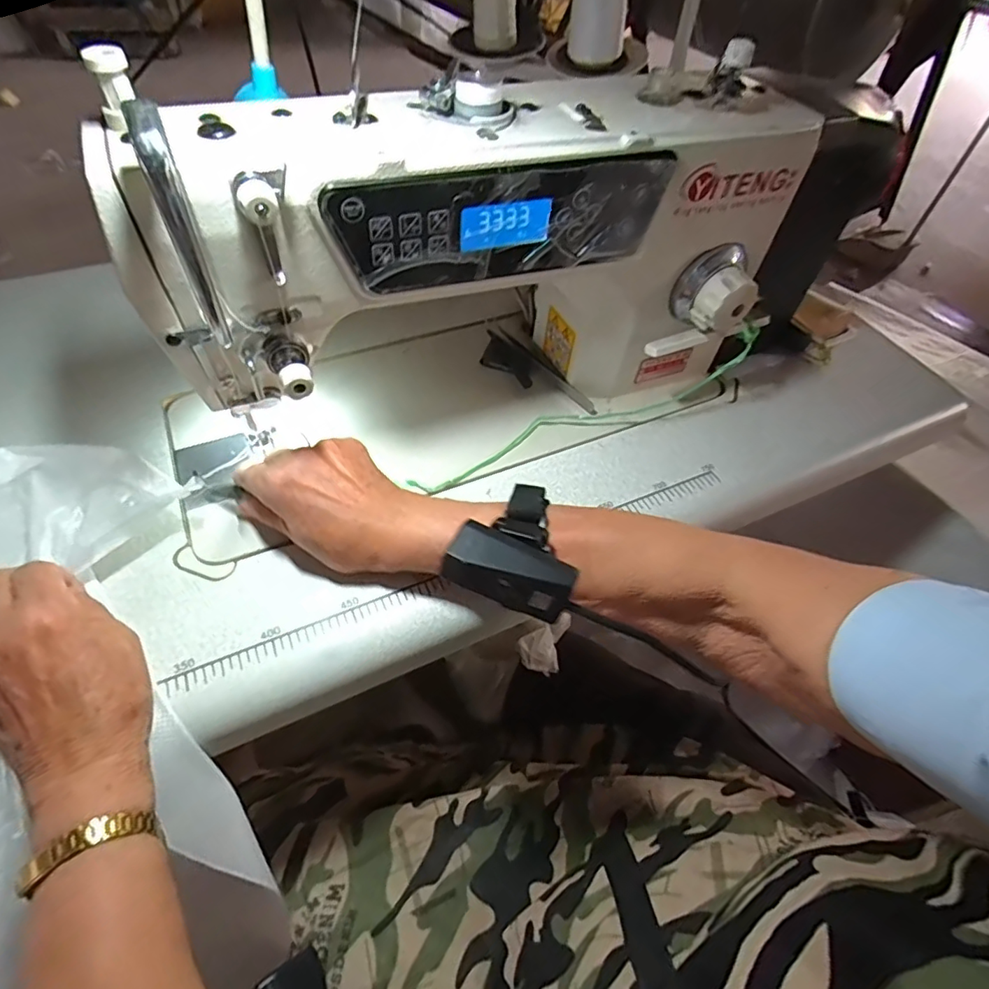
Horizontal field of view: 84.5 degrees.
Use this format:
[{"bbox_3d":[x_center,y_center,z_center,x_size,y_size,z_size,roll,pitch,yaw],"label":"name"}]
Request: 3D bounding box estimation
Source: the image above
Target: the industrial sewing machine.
[{"bbox_3d":[0.029,-0.175,0.409,0.496,0.227,0.179,-16,56,-16],"label":"industrial sewing machine"}]

